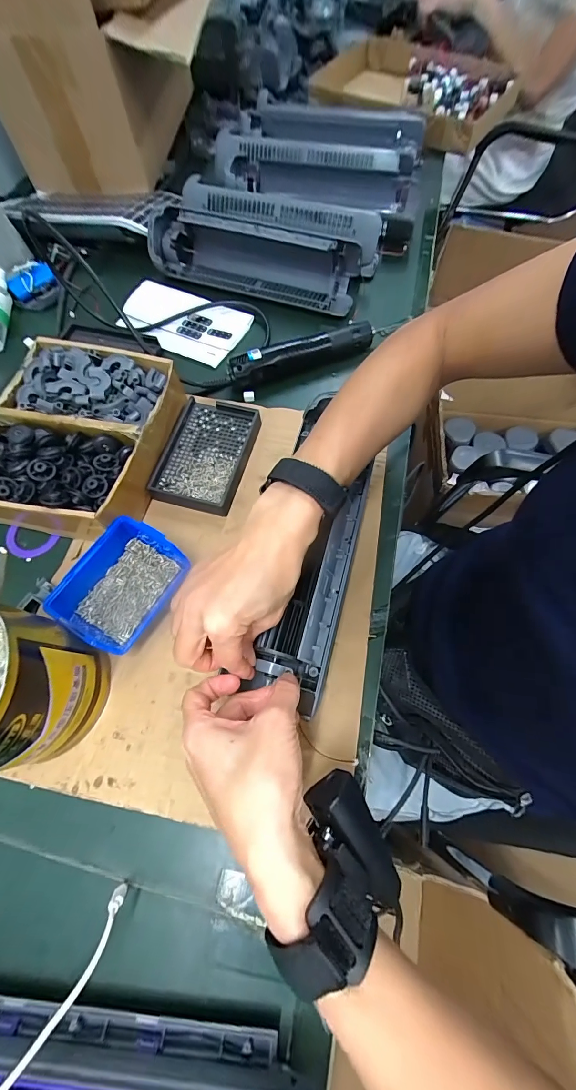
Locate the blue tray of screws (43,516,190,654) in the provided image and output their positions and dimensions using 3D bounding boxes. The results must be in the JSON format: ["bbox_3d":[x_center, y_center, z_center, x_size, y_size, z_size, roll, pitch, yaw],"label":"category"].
[{"bbox_3d":[-0.157,0.037,0.344,0.086,0.045,0.112,28,70,13],"label":"blue tray of screws"}]

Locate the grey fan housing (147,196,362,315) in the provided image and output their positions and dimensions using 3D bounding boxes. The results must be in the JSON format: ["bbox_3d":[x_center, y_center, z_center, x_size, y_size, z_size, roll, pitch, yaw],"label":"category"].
[{"bbox_3d":[-0.051,-0.413,0.524,0.304,0.080,0.069,17,68,8],"label":"grey fan housing"}]

